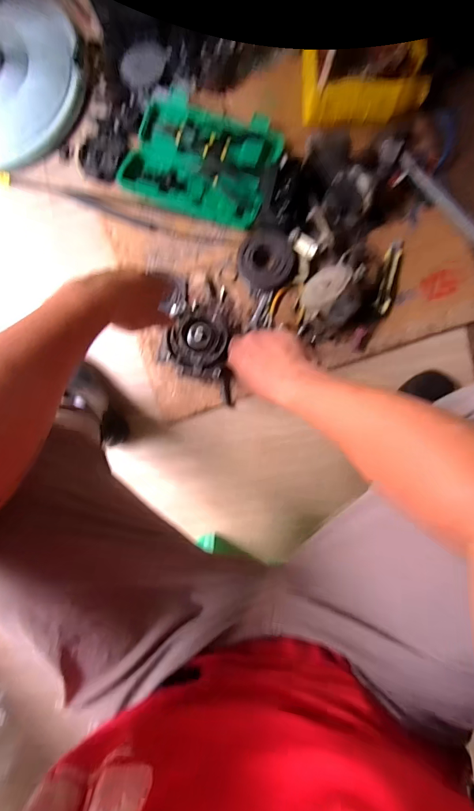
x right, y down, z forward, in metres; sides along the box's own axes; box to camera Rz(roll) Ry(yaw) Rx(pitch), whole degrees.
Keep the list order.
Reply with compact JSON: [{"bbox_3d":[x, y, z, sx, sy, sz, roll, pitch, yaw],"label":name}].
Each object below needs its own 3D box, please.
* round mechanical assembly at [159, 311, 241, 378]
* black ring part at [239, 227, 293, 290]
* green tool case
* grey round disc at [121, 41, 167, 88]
[{"bbox_3d":[-0.065,-0.102,0.599,0.110,0.058,0.104,0,90,4],"label":"round mechanical assembly"},{"bbox_3d":[0.058,-0.291,0.728,0.104,0.016,0.110,1,107,3],"label":"black ring part"},{"bbox_3d":[-0.072,-0.504,0.754,0.303,0.033,0.230,23,92,4],"label":"green tool case"},{"bbox_3d":[-0.198,-0.723,0.776,0.097,0.009,0.087,-23,88,3],"label":"grey round disc"}]

